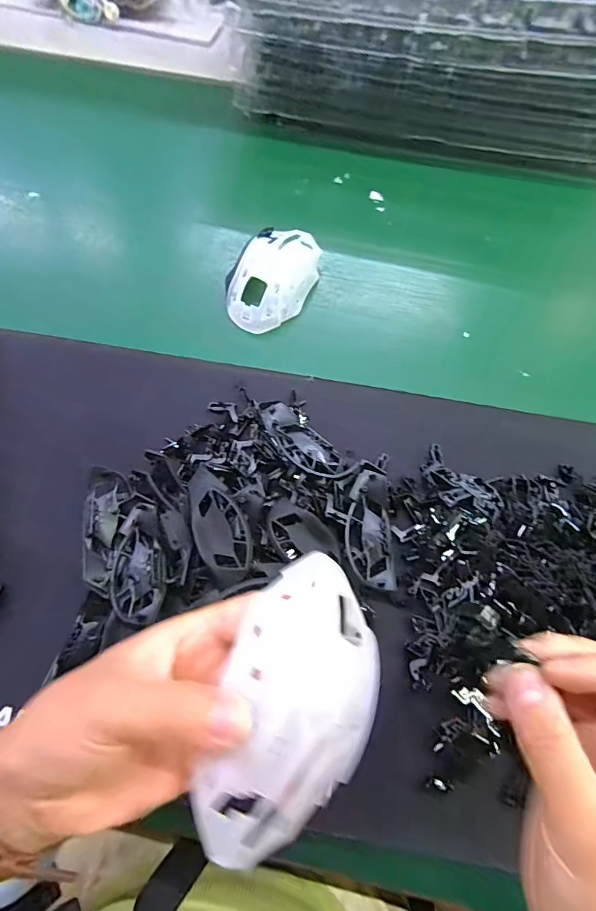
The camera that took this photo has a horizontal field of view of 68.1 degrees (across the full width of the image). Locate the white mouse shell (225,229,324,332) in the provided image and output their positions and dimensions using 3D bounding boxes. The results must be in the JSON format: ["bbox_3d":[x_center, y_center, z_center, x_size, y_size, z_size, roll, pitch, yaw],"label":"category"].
[{"bbox_3d":[-0.020,-0.164,0.400,0.063,0.032,0.108,24,69,5],"label":"white mouse shell"}]

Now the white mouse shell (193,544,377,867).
[{"bbox_3d":[0.001,0.097,0.177,0.060,0.033,0.111,17,66,6],"label":"white mouse shell"}]

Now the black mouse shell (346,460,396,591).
[{"bbox_3d":[0.051,0.048,0.306,0.032,0.020,0.083,4,68,-2],"label":"black mouse shell"}]

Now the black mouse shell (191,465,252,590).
[{"bbox_3d":[-0.053,0.047,0.304,0.035,0.012,0.084,-18,71,-10],"label":"black mouse shell"}]

